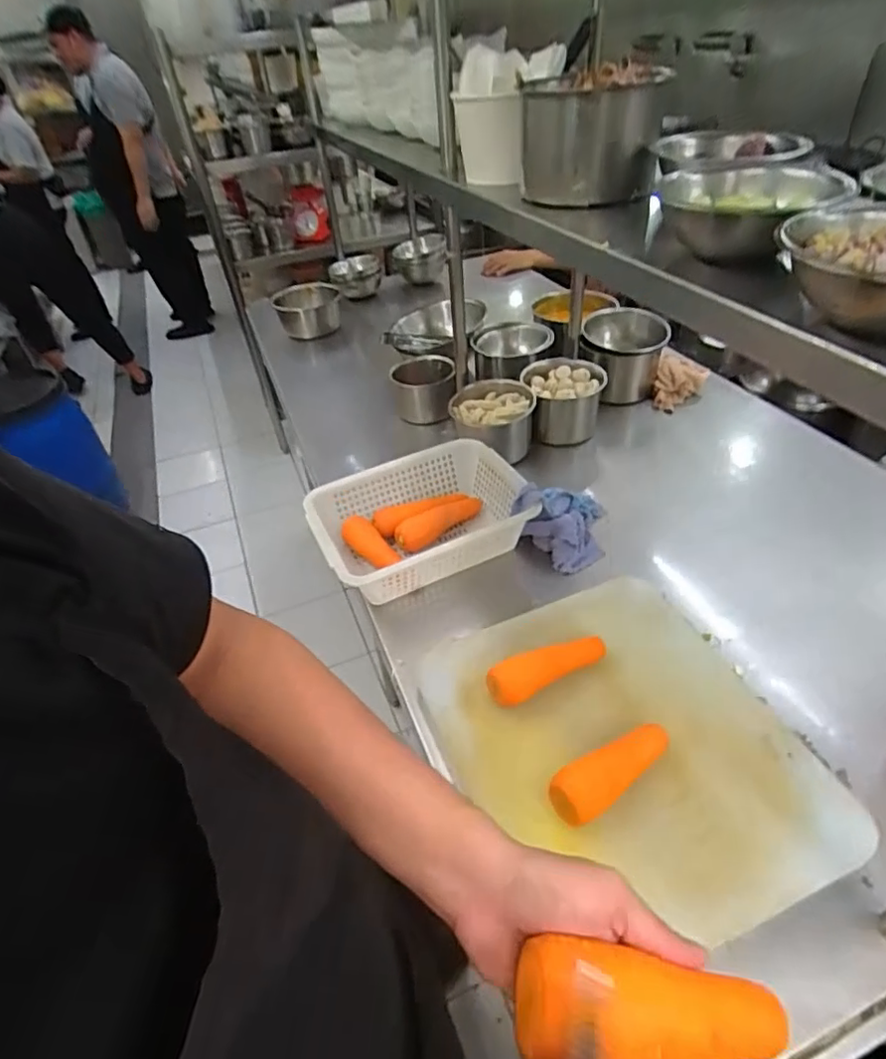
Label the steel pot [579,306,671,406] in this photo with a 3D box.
[{"bbox_3d":[0.370,-0.351,1.221,0.162,0.138,0.197,6,43,14],"label":"steel pot"}]

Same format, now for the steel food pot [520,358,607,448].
[{"bbox_3d":[0.228,-0.238,1.118,0.136,0.111,0.153,-5,41,1],"label":"steel food pot"}]

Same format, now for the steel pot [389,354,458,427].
[{"bbox_3d":[-0.036,-0.281,1.210,0.128,0.098,0.160,1,42,8],"label":"steel pot"}]

